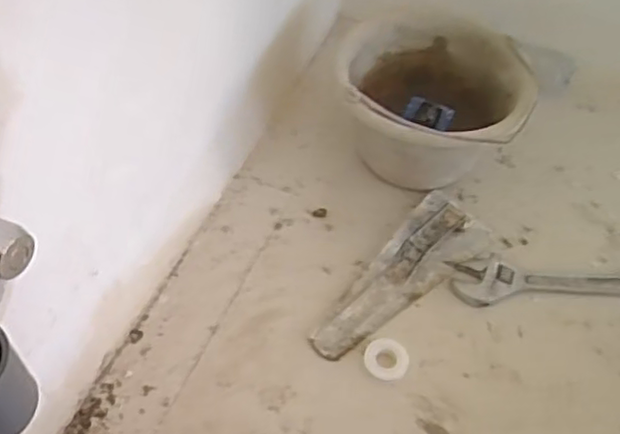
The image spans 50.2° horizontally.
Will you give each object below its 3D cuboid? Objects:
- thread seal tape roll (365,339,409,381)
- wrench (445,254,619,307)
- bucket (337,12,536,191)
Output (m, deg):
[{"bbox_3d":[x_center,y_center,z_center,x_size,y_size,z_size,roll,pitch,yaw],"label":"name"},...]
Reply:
[{"bbox_3d":[0.091,0.169,0.783,0.051,0.015,0.050,13,55,7],"label":"thread seal tape roll"},{"bbox_3d":[0.333,0.079,0.868,0.297,0.020,0.071,-2,55,-4],"label":"wrench"},{"bbox_3d":[0.161,-0.140,0.937,0.240,0.202,0.254,1,55,-1],"label":"bucket"}]

